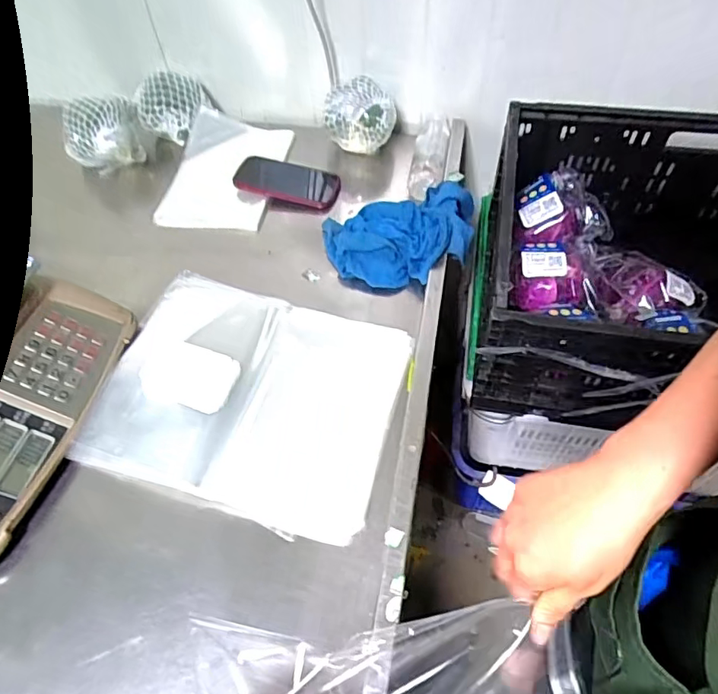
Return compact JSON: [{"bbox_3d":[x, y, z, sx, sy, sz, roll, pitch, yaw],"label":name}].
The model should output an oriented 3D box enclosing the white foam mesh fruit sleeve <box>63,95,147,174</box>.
[{"bbox_3d":[-0.415,-0.339,0.862,0.108,0.112,0.087,-5,54,0],"label":"white foam mesh fruit sleeve"}]

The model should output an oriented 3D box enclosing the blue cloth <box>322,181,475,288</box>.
[{"bbox_3d":[0.073,-0.165,0.767,0.234,0.068,0.150,-18,55,-10],"label":"blue cloth"}]

